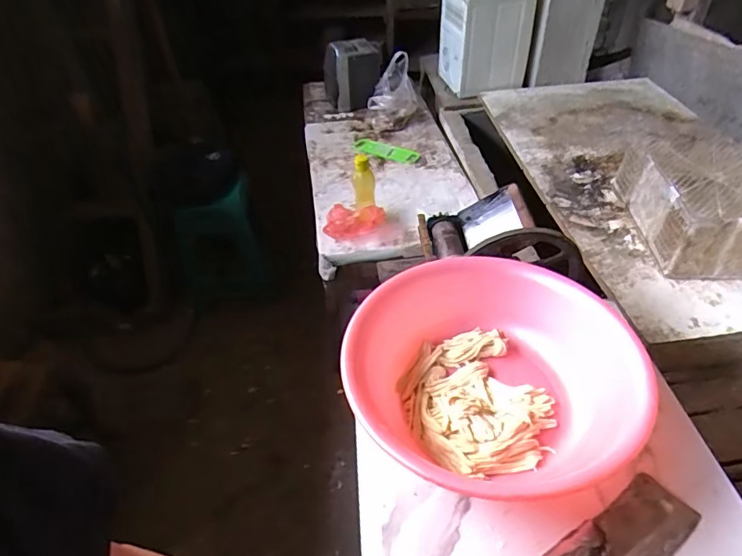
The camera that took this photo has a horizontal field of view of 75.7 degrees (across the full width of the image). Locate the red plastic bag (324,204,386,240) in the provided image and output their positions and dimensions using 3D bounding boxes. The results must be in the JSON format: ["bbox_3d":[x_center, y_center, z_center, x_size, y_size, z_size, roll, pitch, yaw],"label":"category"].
[{"bbox_3d":[-0.050,-0.174,1.489,0.185,0.072,0.102,-3,44,-2],"label":"red plastic bag"}]

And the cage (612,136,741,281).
[{"bbox_3d":[0.956,-0.222,1.364,0.336,0.181,0.497,4,45,5],"label":"cage"}]

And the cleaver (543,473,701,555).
[{"bbox_3d":[0.296,0.326,0.576,0.245,0.023,0.082,-24,49,-22],"label":"cleaver"}]

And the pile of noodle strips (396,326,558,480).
[{"bbox_3d":[0.158,0.180,0.736,0.208,0.039,0.243,-10,45,-9],"label":"pile of noodle strips"}]

